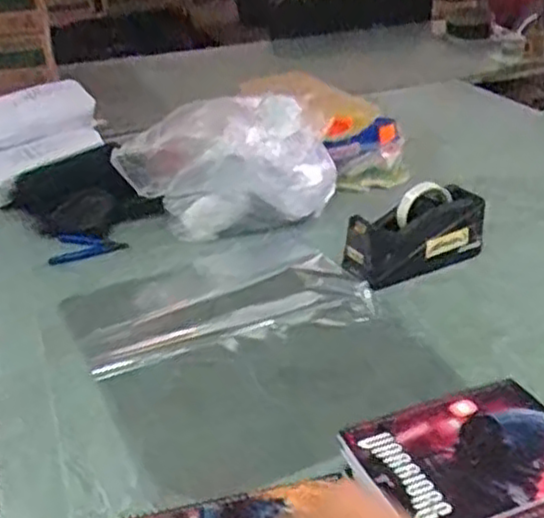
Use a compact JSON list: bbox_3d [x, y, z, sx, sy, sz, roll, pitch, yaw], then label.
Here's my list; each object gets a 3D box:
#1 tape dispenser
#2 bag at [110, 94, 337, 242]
[{"bbox_3d":[0.207,-0.042,1.062,0.203,0.100,0.087,-15,30,-23],"label":"tape dispenser"},{"bbox_3d":[-0.078,-0.147,1.248,0.349,0.192,0.239,-3,27,-1],"label":"bag"}]

